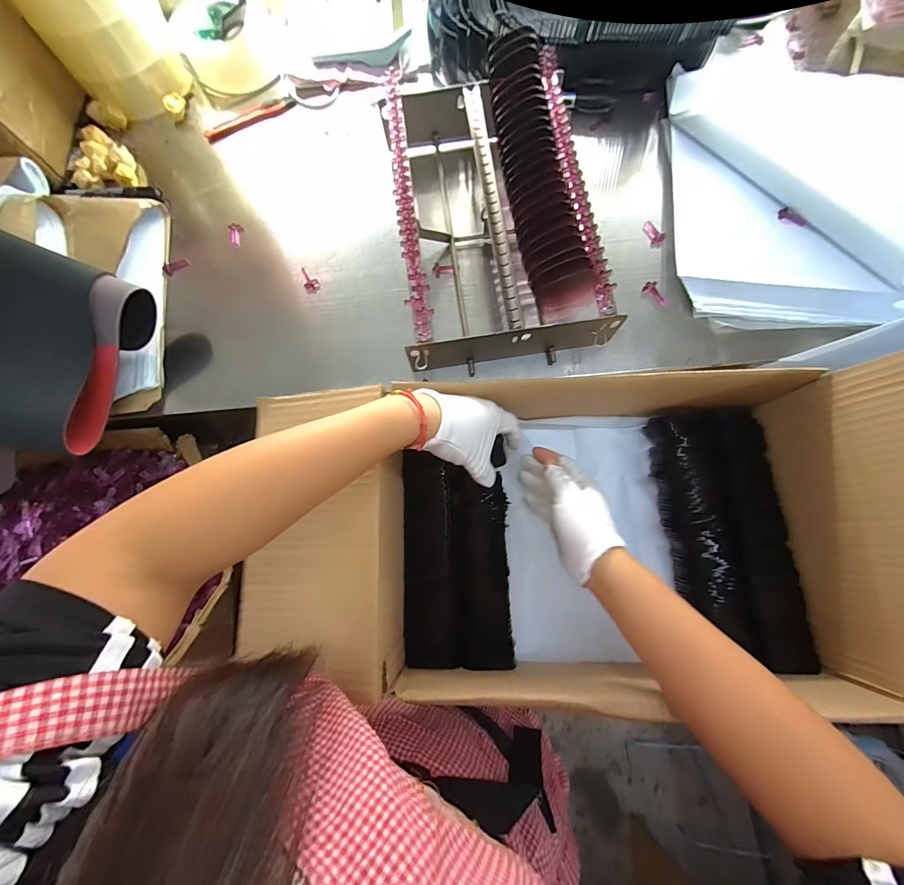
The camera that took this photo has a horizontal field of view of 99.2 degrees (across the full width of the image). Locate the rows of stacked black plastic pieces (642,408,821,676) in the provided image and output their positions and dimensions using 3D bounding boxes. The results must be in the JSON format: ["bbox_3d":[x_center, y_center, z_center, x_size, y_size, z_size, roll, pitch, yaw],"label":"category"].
[{"bbox_3d":[0.291,0.093,0.413,0.108,0.030,0.259,-3,75,1],"label":"rows of stacked black plastic pieces"}]

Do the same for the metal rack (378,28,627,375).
[{"bbox_3d":[0.038,-0.247,0.401,0.198,0.098,0.326,-8,75,0],"label":"metal rack"}]

